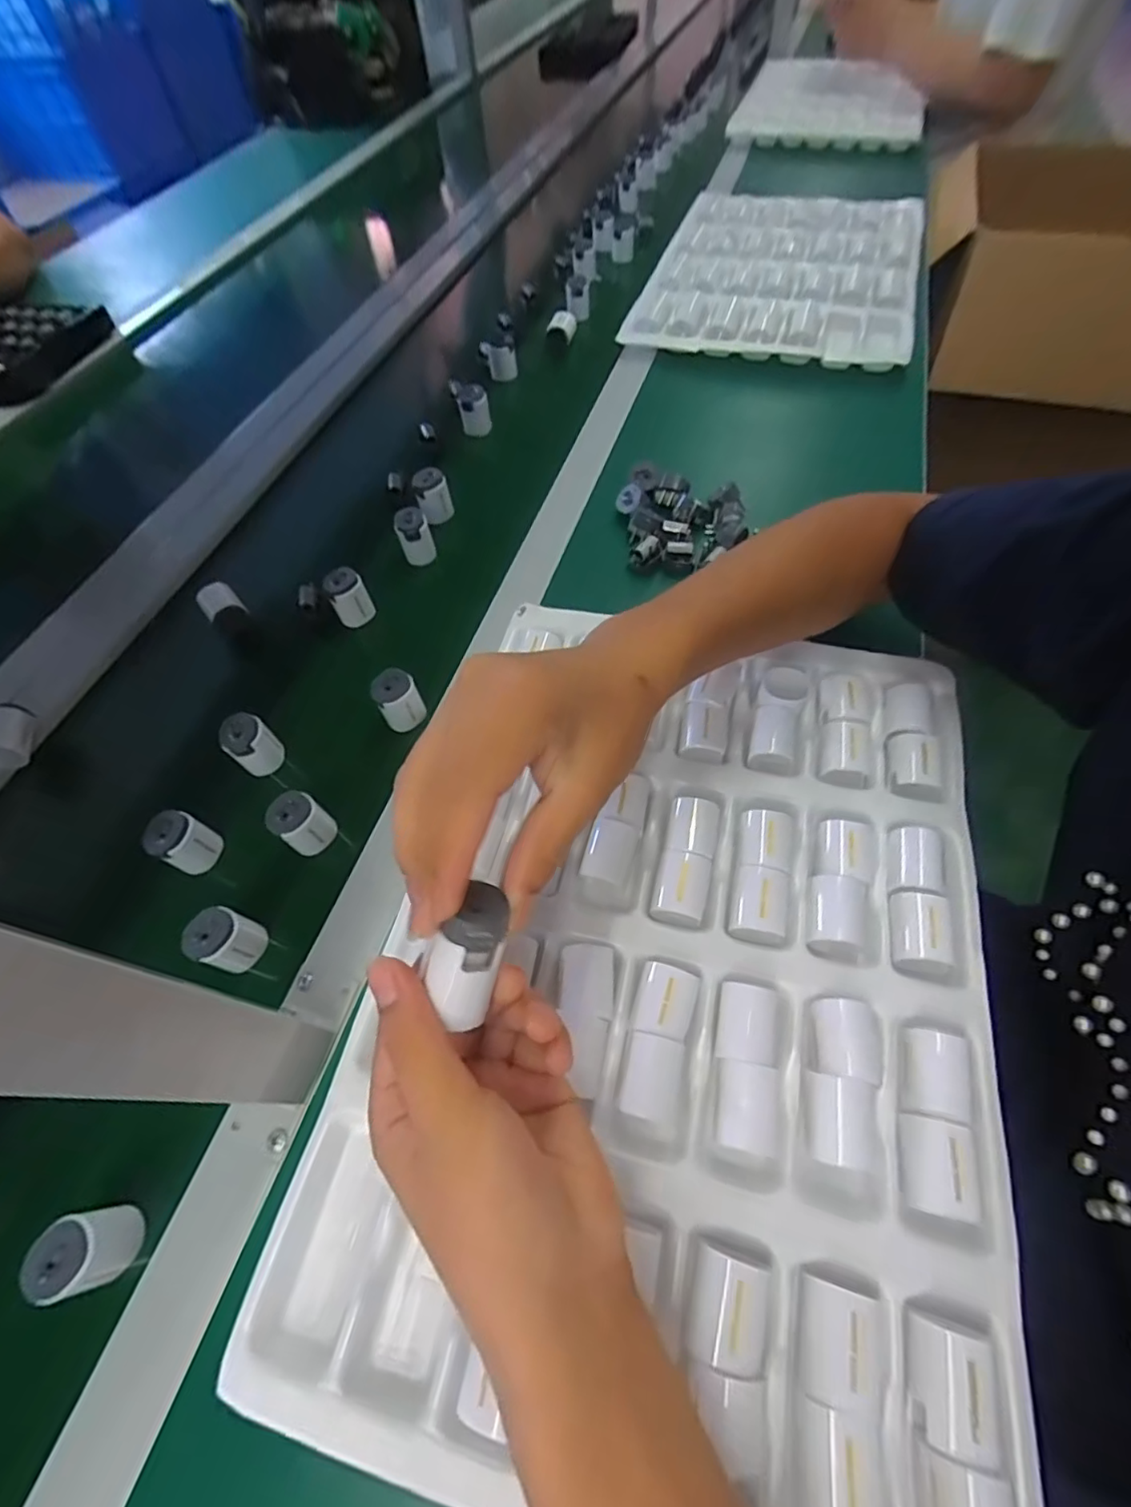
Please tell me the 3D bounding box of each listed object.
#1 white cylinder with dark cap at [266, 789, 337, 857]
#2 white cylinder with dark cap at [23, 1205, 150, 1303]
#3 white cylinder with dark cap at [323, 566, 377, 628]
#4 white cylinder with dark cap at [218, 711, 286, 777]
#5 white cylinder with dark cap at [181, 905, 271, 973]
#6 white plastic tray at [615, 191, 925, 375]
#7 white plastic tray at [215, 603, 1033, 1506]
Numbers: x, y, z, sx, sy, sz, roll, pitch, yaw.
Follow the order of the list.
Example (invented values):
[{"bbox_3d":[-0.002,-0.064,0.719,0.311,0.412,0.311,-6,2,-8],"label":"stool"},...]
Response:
[{"bbox_3d":[-0.172,0.046,0.384,0.025,0.038,0.030,30,67,22],"label":"white cylinder with dark cap"},{"bbox_3d":[-0.226,0.235,0.277,0.024,0.042,0.030,-13,58,-1],"label":"white cylinder with dark cap"},{"bbox_3d":[-0.183,-0.133,0.496,0.031,0.042,0.024,-25,60,-9],"label":"white cylinder with dark cap"},{"bbox_3d":[-0.227,-0.006,0.424,0.025,0.042,0.030,35,69,24],"label":"white cylinder with dark cap"},{"bbox_3d":[-0.201,0.110,0.348,0.024,0.039,0.033,16,62,15],"label":"white cylinder with dark cap"},{"bbox_3d":[0.277,-0.613,0.741,0.313,0.042,0.420,14,61,14],"label":"white plastic tray"},{"bbox_3d":[0.060,0.108,0.325,0.305,0.050,0.435,10,61,12],"label":"white plastic tray"}]

